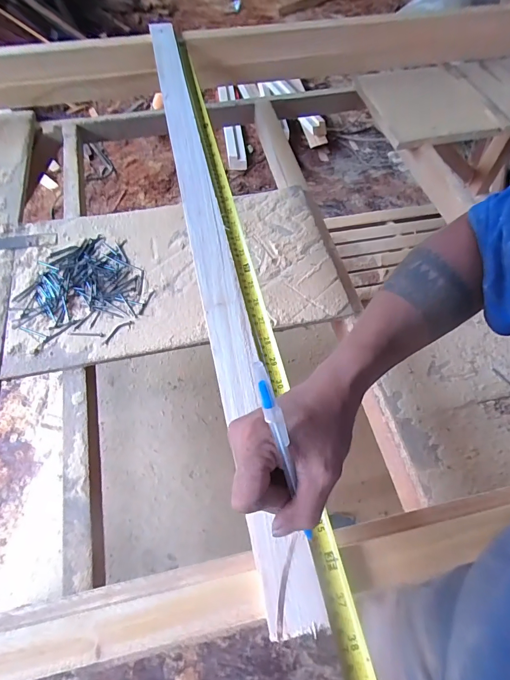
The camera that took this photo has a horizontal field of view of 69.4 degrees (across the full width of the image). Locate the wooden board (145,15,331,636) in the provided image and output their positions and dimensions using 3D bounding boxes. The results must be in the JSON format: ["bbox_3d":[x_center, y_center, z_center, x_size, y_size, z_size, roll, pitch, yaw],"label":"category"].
[{"bbox_3d":[-0.072,-0.189,0.490,0.045,0.015,0.929,-11,61,-7],"label":"wooden board"}]

